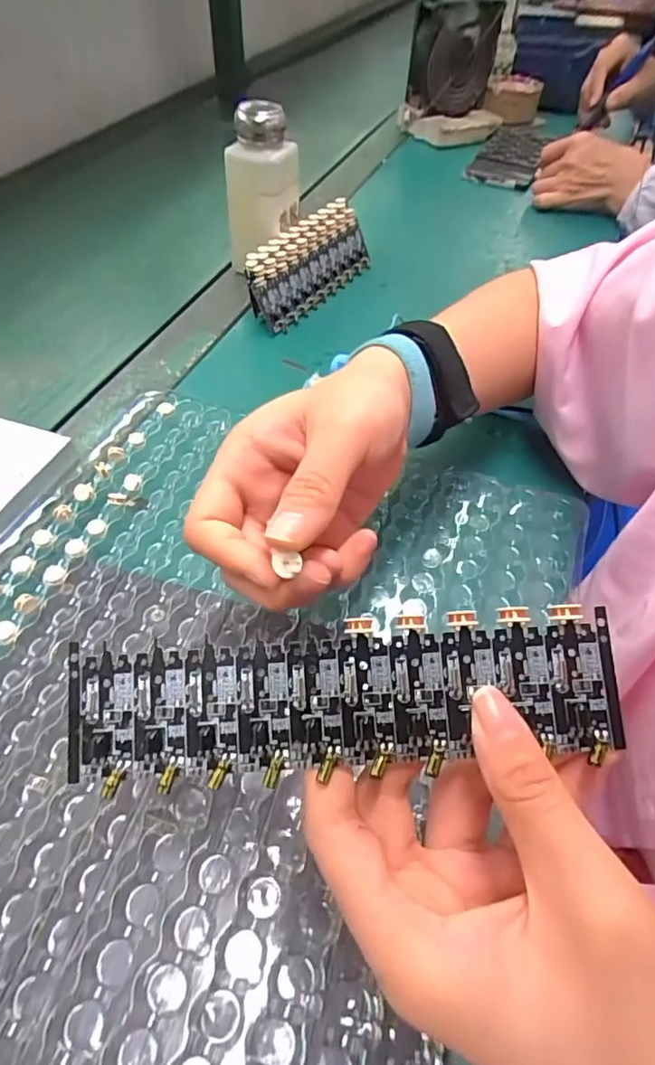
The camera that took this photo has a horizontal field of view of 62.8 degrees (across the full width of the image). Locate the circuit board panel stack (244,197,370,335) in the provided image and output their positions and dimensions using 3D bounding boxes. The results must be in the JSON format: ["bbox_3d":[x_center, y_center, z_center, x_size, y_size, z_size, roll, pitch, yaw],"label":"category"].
[{"bbox_3d":[-0.016,-0.242,0.484,0.016,0.067,0.156,0,40,47],"label":"circuit board panel stack"}]

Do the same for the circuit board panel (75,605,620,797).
[{"bbox_3d":[0.004,0.049,0.163,0.162,0.004,0.042,-4,80,1],"label":"circuit board panel"}]

